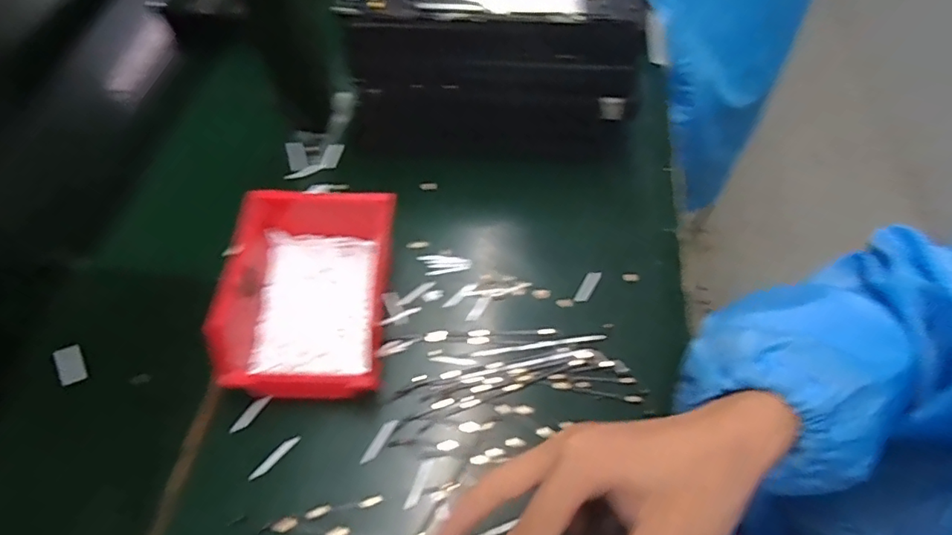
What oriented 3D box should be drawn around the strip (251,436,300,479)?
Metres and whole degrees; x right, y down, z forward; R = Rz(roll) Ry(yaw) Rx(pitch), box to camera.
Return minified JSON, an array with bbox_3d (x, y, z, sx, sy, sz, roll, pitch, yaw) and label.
[{"bbox_3d":[-0.139,0.130,0.372,0.007,0.004,0.038,36,61,18],"label":"strip"}]

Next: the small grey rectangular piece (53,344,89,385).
[{"bbox_3d":[-0.295,0.071,0.394,0.017,0.004,0.031,-14,55,-40],"label":"small grey rectangular piece"}]

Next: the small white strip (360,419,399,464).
[{"bbox_3d":[-0.068,0.122,0.380,0.009,0.004,0.036,27,60,14],"label":"small white strip"}]

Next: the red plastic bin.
[{"bbox_3d":[-0.123,0.021,0.398,0.115,0.072,0.139,2,57,-1],"label":"red plastic bin"}]

